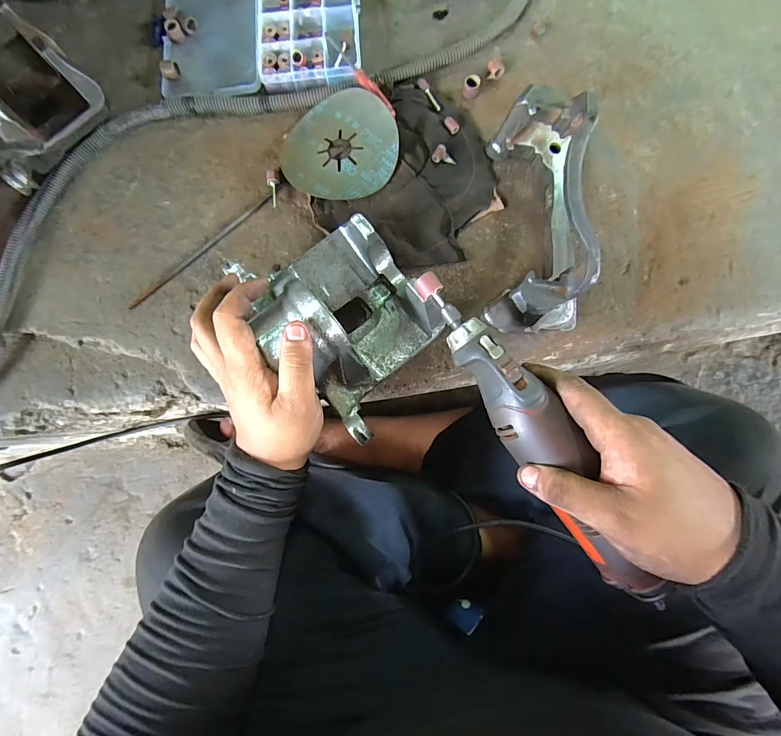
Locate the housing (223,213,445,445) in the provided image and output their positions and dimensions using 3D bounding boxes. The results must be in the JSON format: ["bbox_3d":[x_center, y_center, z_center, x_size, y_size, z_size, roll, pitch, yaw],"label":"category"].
[{"bbox_3d":[-0.028,-0.040,0.290,0.119,0.072,0.143,-41,82,-4],"label":"housing"}]

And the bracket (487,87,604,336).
[{"bbox_3d":[0.123,-0.122,0.301,0.079,0.077,0.186,3,81,3],"label":"bracket"}]

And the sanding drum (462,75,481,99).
[{"bbox_3d":[0.076,-0.265,0.356,0.015,0.011,0.017,12,82,4],"label":"sanding drum"}]

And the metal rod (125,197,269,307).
[{"bbox_3d":[-0.174,-0.109,0.349,0.161,0.005,0.008,-40,82,-4],"label":"metal rod"}]

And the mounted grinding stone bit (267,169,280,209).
[{"bbox_3d":[-0.109,-0.168,0.353,0.011,0.010,0.035,-3,81,2],"label":"mounted grinding stone bit"}]

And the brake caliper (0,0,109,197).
[{"bbox_3d":[-0.323,-0.228,0.335,0.087,0.080,0.126,32,84,7],"label":"brake caliper"}]

